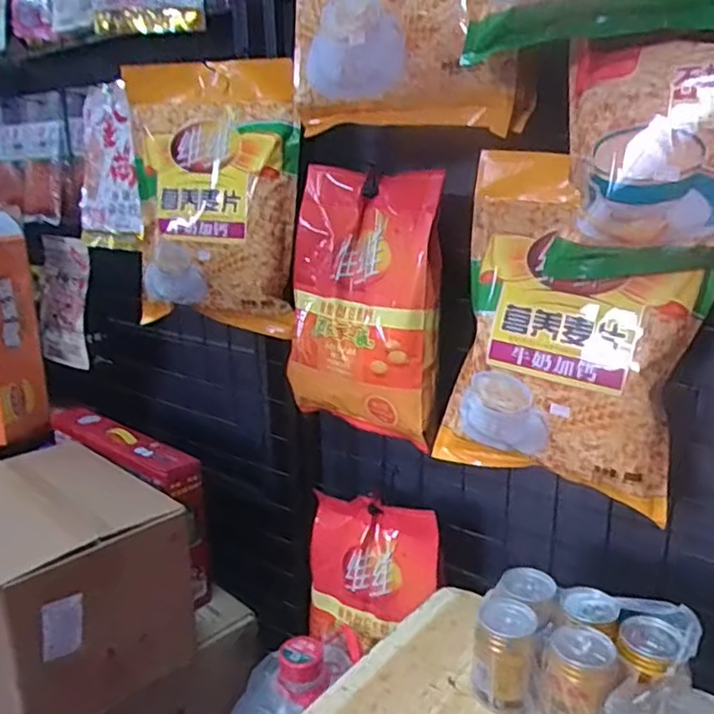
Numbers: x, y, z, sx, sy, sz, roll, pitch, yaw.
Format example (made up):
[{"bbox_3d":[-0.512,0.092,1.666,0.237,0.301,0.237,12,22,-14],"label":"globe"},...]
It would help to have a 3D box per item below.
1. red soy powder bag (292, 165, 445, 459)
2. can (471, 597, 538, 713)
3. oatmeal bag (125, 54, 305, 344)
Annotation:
[{"bbox_3d":[0.002,-0.071,0.904,0.229,0.339,0.076,14,22,42],"label":"red soy powder bag"},{"bbox_3d":[0.152,0.308,0.682,0.057,0.091,0.070,5,17,20],"label":"can"},{"bbox_3d":[-0.221,-0.234,0.978,0.277,0.366,0.062,8,18,27],"label":"oatmeal bag"}]

